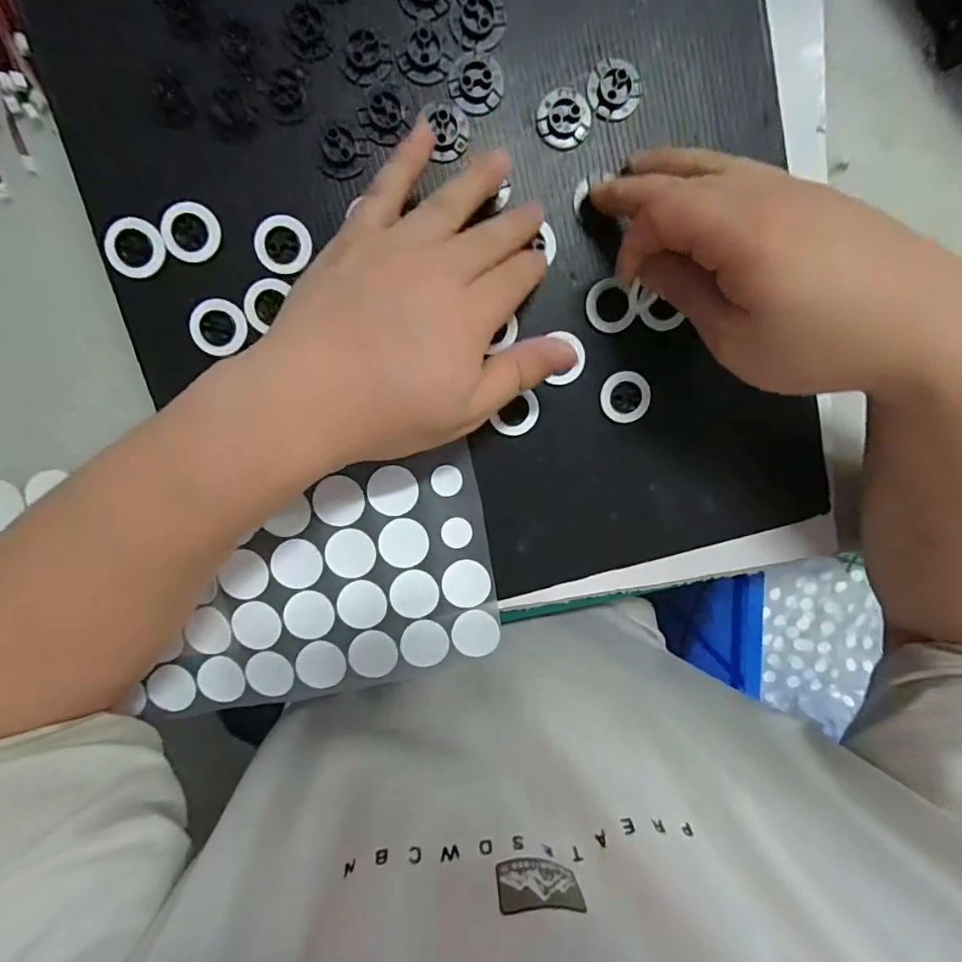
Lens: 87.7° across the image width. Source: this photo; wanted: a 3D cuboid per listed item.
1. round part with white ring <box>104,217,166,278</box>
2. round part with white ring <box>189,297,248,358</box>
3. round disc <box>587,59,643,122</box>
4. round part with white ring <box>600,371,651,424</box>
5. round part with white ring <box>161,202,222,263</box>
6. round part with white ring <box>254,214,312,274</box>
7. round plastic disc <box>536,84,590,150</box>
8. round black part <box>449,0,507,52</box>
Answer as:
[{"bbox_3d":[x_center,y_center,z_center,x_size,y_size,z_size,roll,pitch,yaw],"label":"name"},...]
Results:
[{"bbox_3d":[-0.176,-0.118,0.254,0.028,0.004,0.028,-1,98,-4],"label":"round part with white ring"},{"bbox_3d":[-0.138,-0.081,0.264,0.027,0.006,0.028,-1,98,-4],"label":"round part with white ring"},{"bbox_3d":[0.070,-0.204,0.261,0.028,0.008,0.026,-1,98,-4],"label":"round disc"},{"bbox_3d":[0.081,-0.048,0.284,0.027,0.008,0.028,-1,98,-4],"label":"round part with white ring"},{"bbox_3d":[-0.148,-0.127,0.255,0.027,0.004,0.028,-1,98,-4],"label":"round part with white ring"},{"bbox_3d":[-0.102,-0.122,0.257,0.027,0.004,0.028,-1,98,-4],"label":"round part with white ring"},{"bbox_3d":[0.043,-0.190,0.261,0.028,0.006,0.031,10,97,-6],"label":"round plastic disc"},{"bbox_3d":[-0.002,-0.230,0.251,0.027,0.004,0.026,-1,98,-4],"label":"round black part"}]

